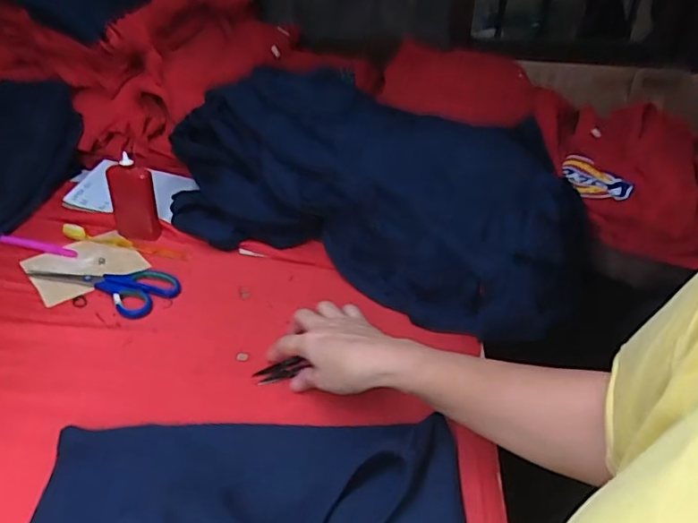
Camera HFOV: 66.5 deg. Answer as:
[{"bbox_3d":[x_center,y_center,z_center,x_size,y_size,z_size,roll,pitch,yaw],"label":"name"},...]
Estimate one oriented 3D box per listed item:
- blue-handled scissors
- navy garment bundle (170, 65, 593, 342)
[{"bbox_3d":[-0.300,0.020,0.653,0.182,0.008,0.074,18,39,16],"label":"blue-handled scissors"},{"bbox_3d":[0.026,-0.118,0.733,0.535,0.167,0.290,16,39,19],"label":"navy garment bundle"}]

